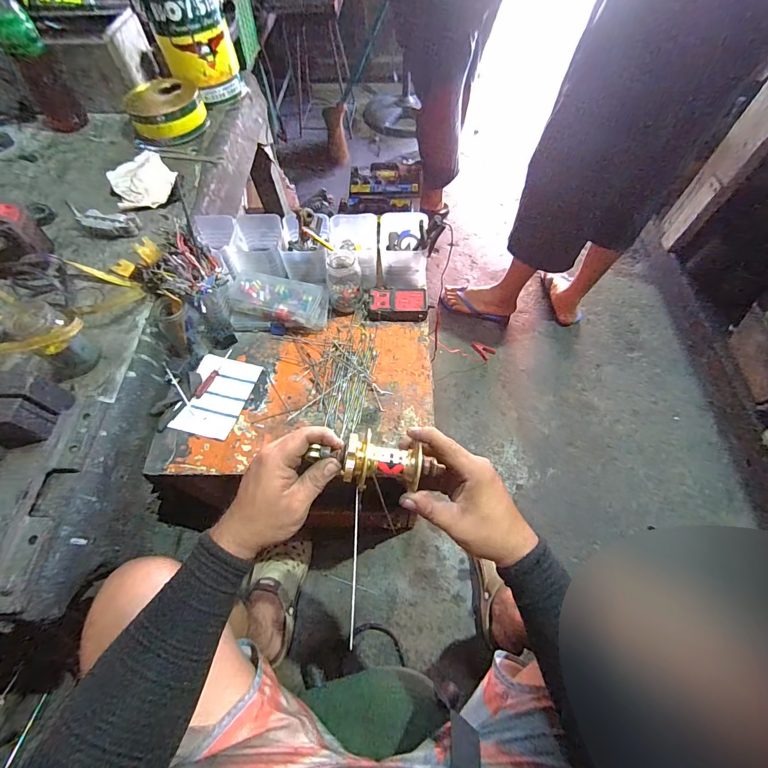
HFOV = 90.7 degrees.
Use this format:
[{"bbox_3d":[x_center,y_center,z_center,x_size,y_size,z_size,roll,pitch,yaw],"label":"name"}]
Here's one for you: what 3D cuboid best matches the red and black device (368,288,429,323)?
[{"bbox_3d":[0.027,-0.147,0.697,0.105,0.023,0.066,4,61,2],"label":"red and black device"}]

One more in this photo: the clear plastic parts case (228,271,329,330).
[{"bbox_3d":[-0.189,-0.154,0.686,0.174,0.040,0.081,12,62,6],"label":"clear plastic parts case"}]

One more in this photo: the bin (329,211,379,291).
[{"bbox_3d":[-0.056,-0.252,0.718,0.090,0.072,0.119,1,61,0],"label":"bin"}]

